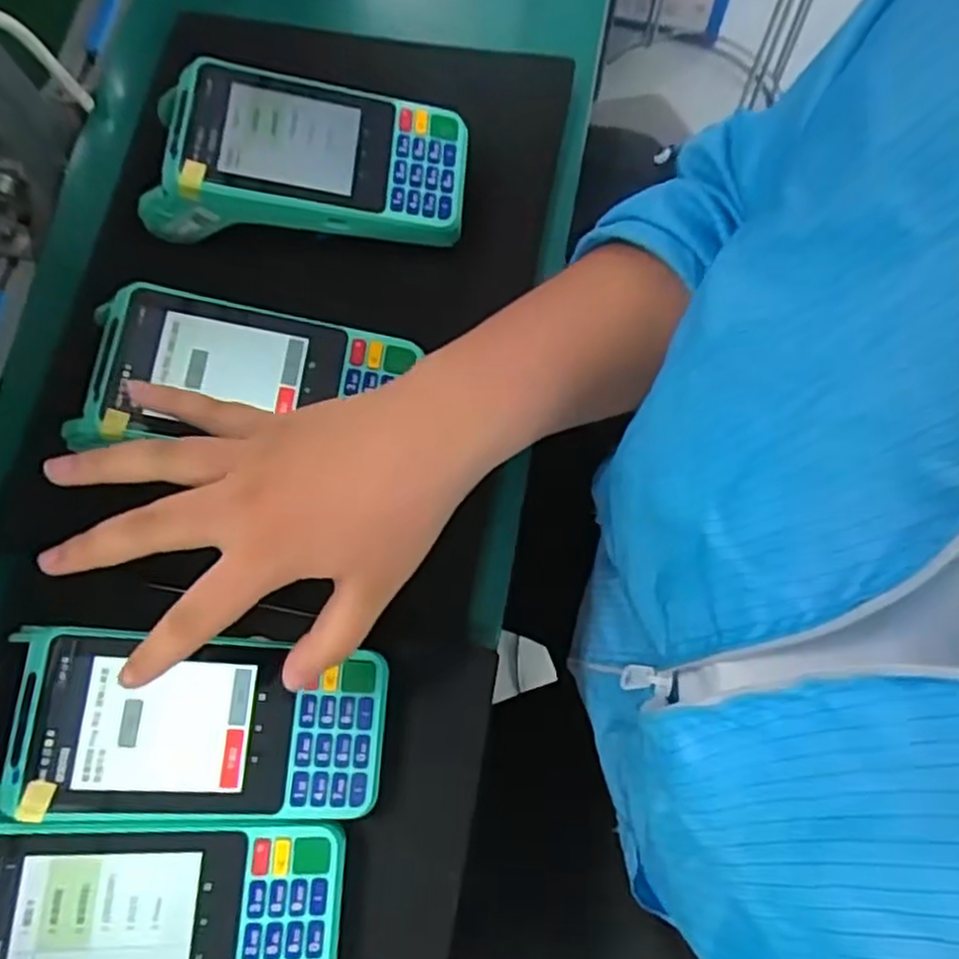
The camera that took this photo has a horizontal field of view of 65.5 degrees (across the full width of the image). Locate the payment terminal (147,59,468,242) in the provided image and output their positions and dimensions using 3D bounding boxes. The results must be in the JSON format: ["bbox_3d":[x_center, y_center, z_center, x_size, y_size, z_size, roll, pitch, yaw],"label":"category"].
[{"bbox_3d":[-0.091,-0.170,0.390,0.163,0.046,0.075,4,74,3],"label":"payment terminal"}]

